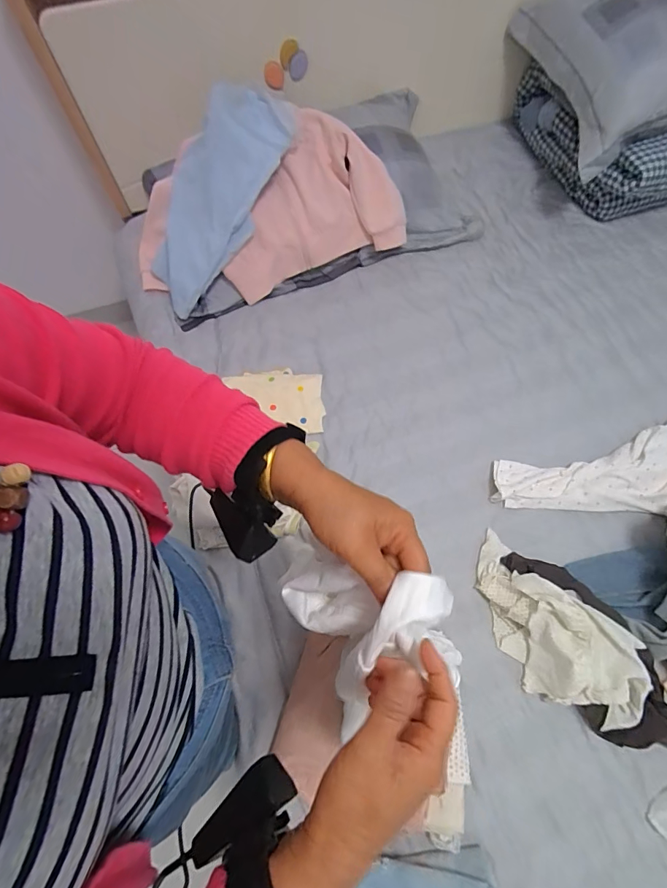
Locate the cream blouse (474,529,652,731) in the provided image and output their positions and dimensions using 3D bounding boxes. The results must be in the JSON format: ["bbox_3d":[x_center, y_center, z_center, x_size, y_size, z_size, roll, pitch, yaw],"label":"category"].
[{"bbox_3d":[0.339,0.294,0.656,0.305,0.077,0.162,41,74,17],"label":"cream blouse"}]

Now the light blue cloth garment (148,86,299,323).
[{"bbox_3d":[-0.255,-0.514,0.906,0.217,0.102,0.473,37,107,16],"label":"light blue cloth garment"}]

